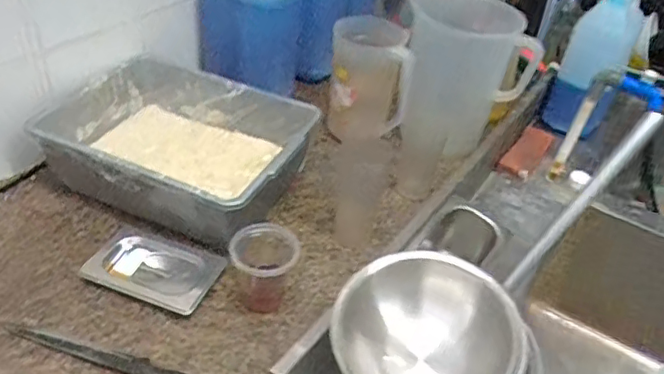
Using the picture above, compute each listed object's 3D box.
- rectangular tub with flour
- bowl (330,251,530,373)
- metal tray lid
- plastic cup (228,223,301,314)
[{"bbox_3d":[-0.252,-0.065,0.988,0.388,0.132,0.300,20,40,15],"label":"rectangular tub with flour"},{"bbox_3d":[0.110,0.180,0.678,0.207,0.113,0.207,1,47,-1],"label":"bowl"},{"bbox_3d":[-0.260,0.119,0.846,0.179,0.024,0.119,18,40,12],"label":"metal tray lid"},{"bbox_3d":[-0.098,0.110,0.811,0.080,0.110,0.081,5,39,-4],"label":"plastic cup"}]

